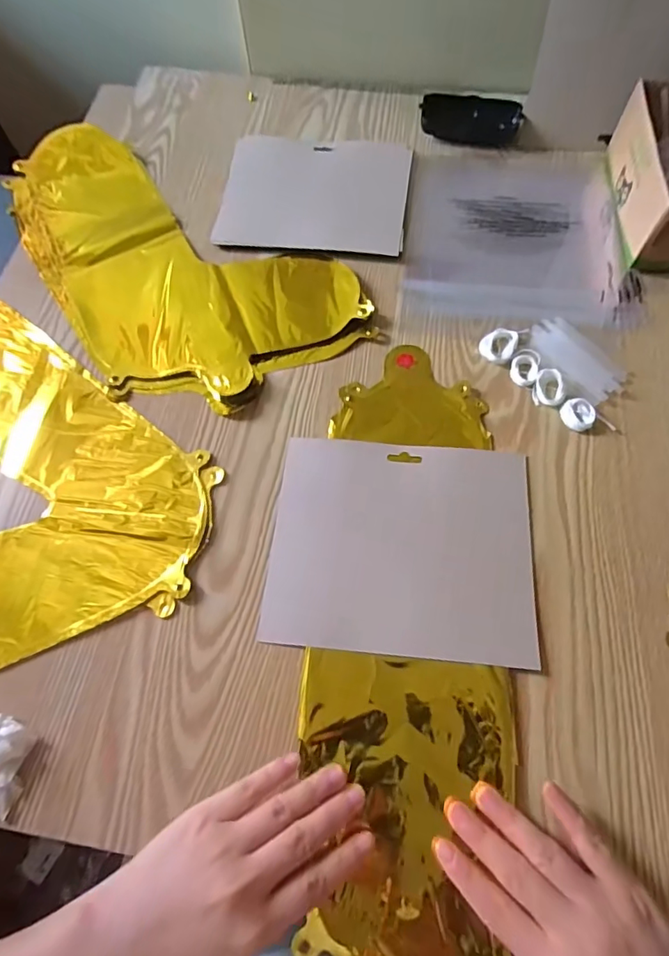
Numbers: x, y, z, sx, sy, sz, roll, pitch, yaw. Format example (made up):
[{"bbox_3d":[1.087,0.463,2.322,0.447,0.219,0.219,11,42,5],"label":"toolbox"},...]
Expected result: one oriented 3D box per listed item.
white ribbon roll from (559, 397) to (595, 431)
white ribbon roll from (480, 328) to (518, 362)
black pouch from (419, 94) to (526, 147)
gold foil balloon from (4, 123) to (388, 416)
[{"bbox_3d":[0.201,-0.053,0.410,0.027,0.006,0.027,-1,65,2],"label":"white ribbon roll"},{"bbox_3d":[0.146,-0.118,0.443,0.029,0.007,0.035,30,70,15],"label":"white ribbon roll"},{"bbox_3d":[0.154,-0.407,0.564,0.109,0.026,0.036,9,66,6],"label":"black pouch"},{"bbox_3d":[-0.176,-0.240,0.510,0.234,0.015,0.428,-33,68,-12],"label":"gold foil balloon"}]

